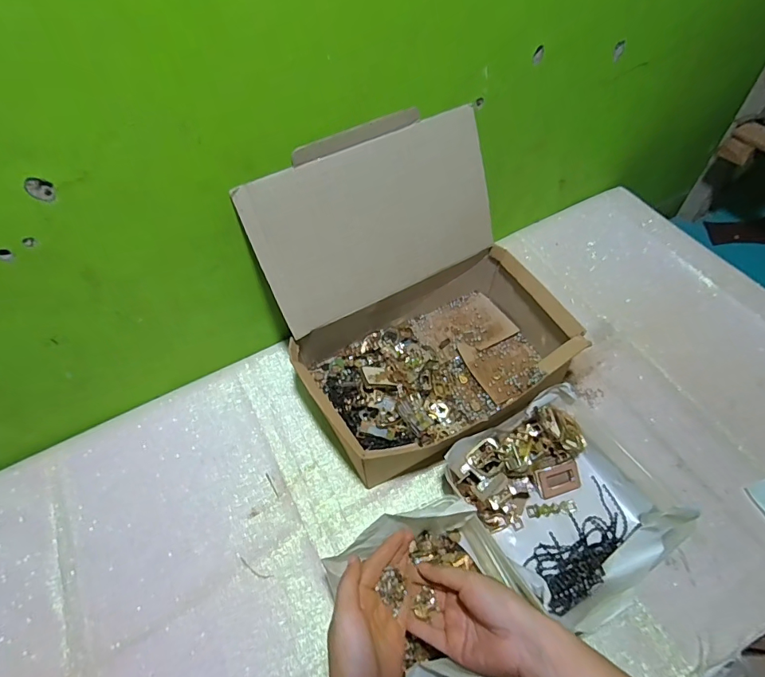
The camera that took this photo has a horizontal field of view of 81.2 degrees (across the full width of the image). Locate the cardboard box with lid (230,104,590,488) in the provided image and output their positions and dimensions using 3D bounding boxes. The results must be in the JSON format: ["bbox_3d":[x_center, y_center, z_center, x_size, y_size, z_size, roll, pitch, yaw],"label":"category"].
[{"bbox_3d":[0.050,-0.042,0.552,0.329,0.274,0.303,-26,59,-14],"label":"cardboard box with lid"}]

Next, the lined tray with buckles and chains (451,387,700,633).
[{"bbox_3d":[0.206,0.180,0.510,0.198,0.081,0.201,-28,60,-15],"label":"lined tray with buckles and chains"}]

